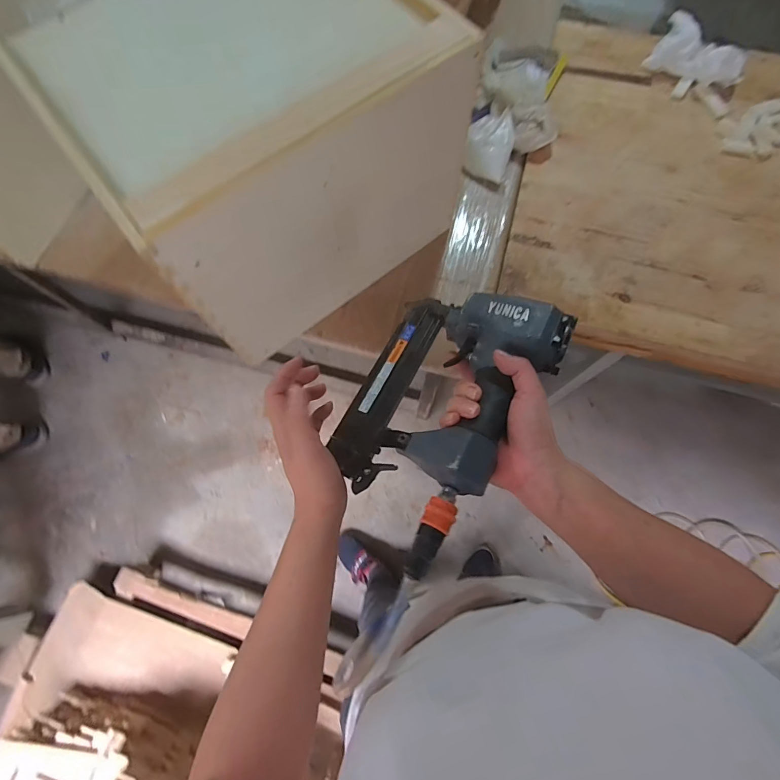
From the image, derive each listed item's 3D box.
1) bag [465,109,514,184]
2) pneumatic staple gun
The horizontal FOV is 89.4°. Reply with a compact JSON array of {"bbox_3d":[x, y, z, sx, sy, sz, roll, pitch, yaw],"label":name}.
[{"bbox_3d":[0.165,-0.417,0.674,0.085,0.027,0.109,17,94,2],"label":"bag"},{"bbox_3d":[0.049,0.008,0.378,0.149,0.089,0.265,31,75,10],"label":"pneumatic staple gun"}]

